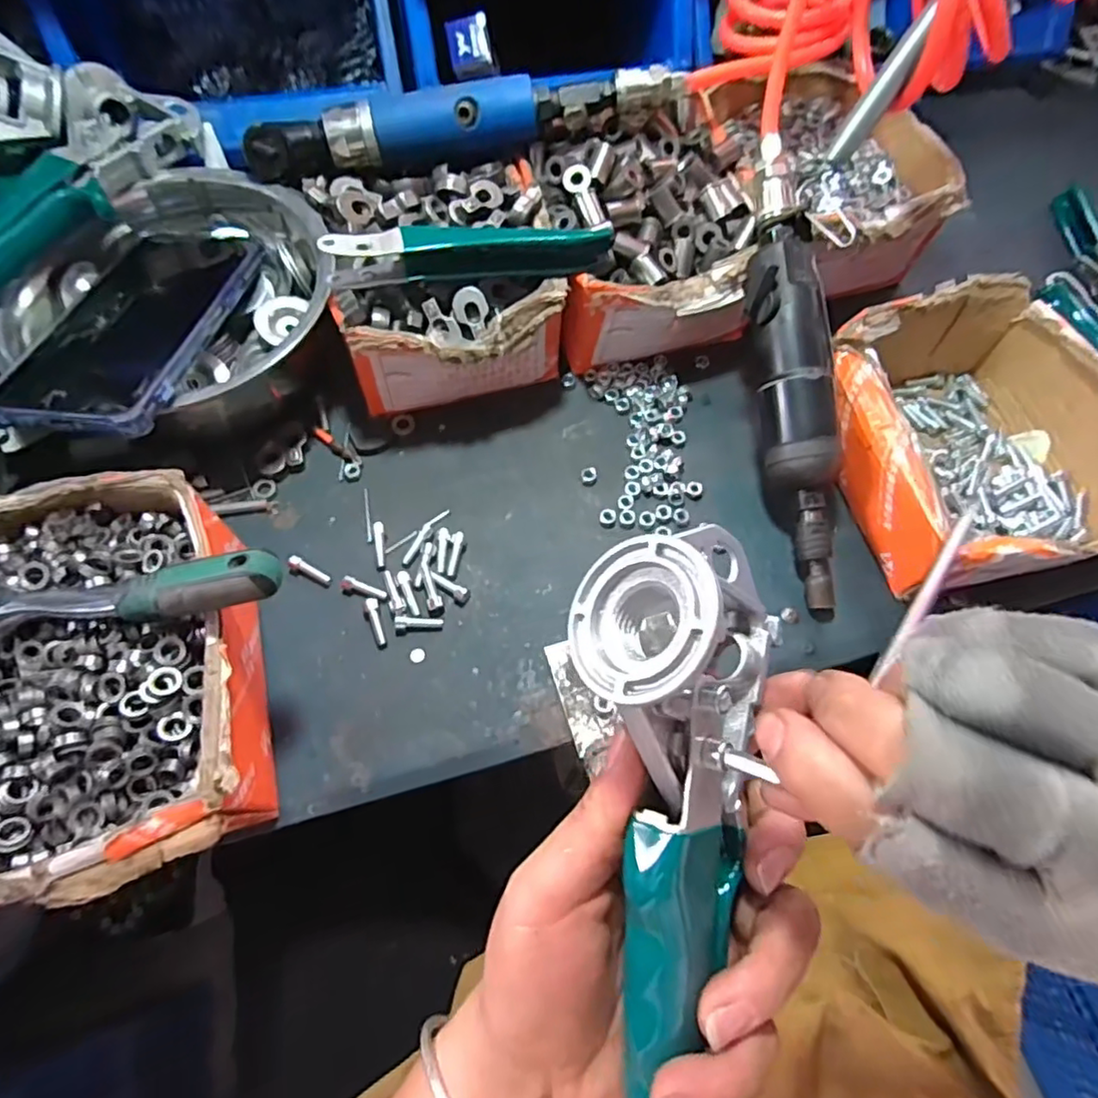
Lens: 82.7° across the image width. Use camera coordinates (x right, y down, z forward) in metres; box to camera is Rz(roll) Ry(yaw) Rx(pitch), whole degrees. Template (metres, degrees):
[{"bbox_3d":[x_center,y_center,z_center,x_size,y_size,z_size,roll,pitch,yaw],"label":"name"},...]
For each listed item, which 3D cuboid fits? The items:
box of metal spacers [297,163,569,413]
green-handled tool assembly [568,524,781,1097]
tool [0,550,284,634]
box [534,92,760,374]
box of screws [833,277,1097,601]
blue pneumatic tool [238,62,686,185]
[{"bbox_3d":[-0.063,-0.167,0.392,0.139,0.074,0.152,-14,67,-10],"label":"box of metal spacers"},{"bbox_3d":[0.043,0.095,0.182,0.064,0.052,0.195,-2,90,-4],"label":"green-handled tool assembly"},{"bbox_3d":[-0.184,0.020,0.259,0.147,0.040,0.020,-1,65,-4],"label":"tool"},{"bbox_3d":[0.063,-0.204,0.408,0.129,0.089,0.162,-10,66,-8],"label":"box"},{"bbox_3d":[0.254,-0.065,0.371,0.151,0.067,0.172,-15,67,-10],"label":"box of screws"},{"bbox_3d":[-0.049,-0.262,0.377,0.260,0.035,0.028,-11,66,-9],"label":"blue pneumatic tool"}]

